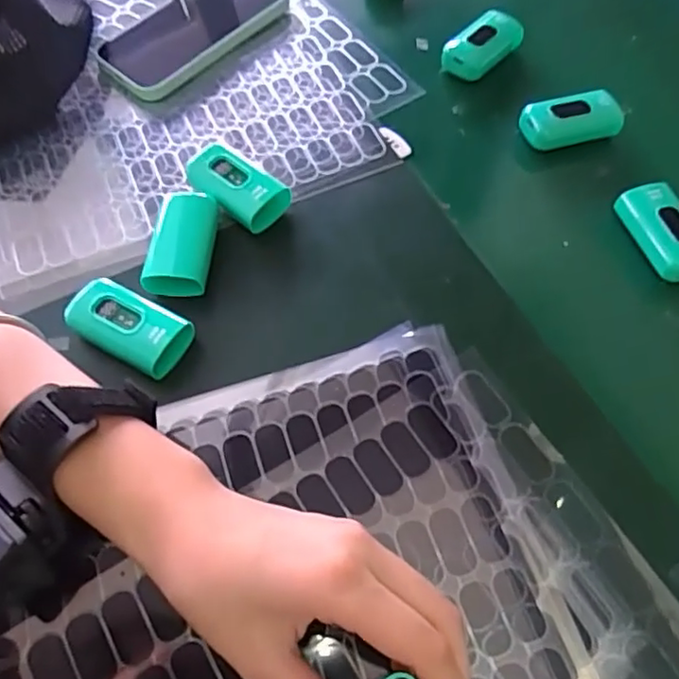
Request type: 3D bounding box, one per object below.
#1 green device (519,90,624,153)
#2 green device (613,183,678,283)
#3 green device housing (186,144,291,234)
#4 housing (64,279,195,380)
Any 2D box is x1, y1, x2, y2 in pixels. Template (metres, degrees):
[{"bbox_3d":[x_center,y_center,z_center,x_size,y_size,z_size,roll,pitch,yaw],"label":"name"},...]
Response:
[{"bbox_3d":[0.167,-0.157,0.439,0.067,0.017,0.035,-10,60,-8],"label":"green device"},{"bbox_3d":[0.208,-0.068,0.390,0.033,0.022,0.065,-11,61,-9],"label":"green device"},{"bbox_3d":[-0.067,-0.099,0.393,0.074,0.021,0.033,37,65,18],"label":"green device housing"},{"bbox_3d":[-0.118,-0.006,0.343,0.069,0.019,0.034,24,61,11],"label":"housing"}]

